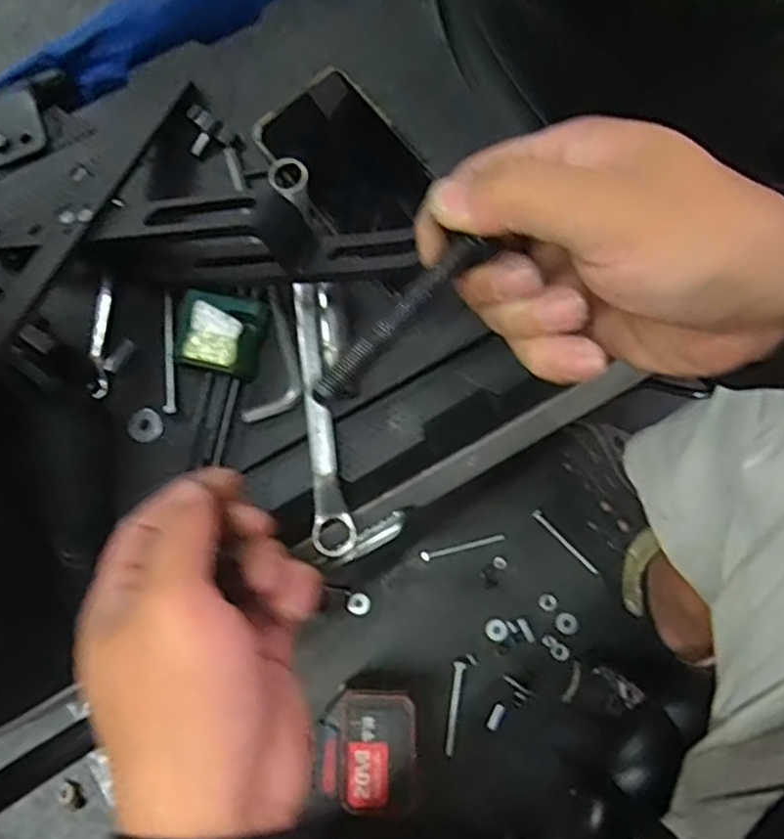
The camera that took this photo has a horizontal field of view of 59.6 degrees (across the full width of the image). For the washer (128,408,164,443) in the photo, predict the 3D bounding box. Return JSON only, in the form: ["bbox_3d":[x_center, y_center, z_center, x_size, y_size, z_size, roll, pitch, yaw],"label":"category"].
[{"bbox_3d":[-0.167,0.004,0.465,0.023,0.004,0.021,0,90,-17],"label":"washer"}]

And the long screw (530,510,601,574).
[{"bbox_3d":[0.199,0.140,0.783,0.008,0.007,0.096,-44,80,-10],"label":"long screw"}]

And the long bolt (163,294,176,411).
[{"bbox_3d":[-0.153,-0.045,0.469,0.009,0.009,0.083,-4,76,-1],"label":"long bolt"}]

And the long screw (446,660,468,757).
[{"bbox_3d":[0.067,0.310,0.738,0.013,0.009,0.094,10,76,3],"label":"long screw"}]

